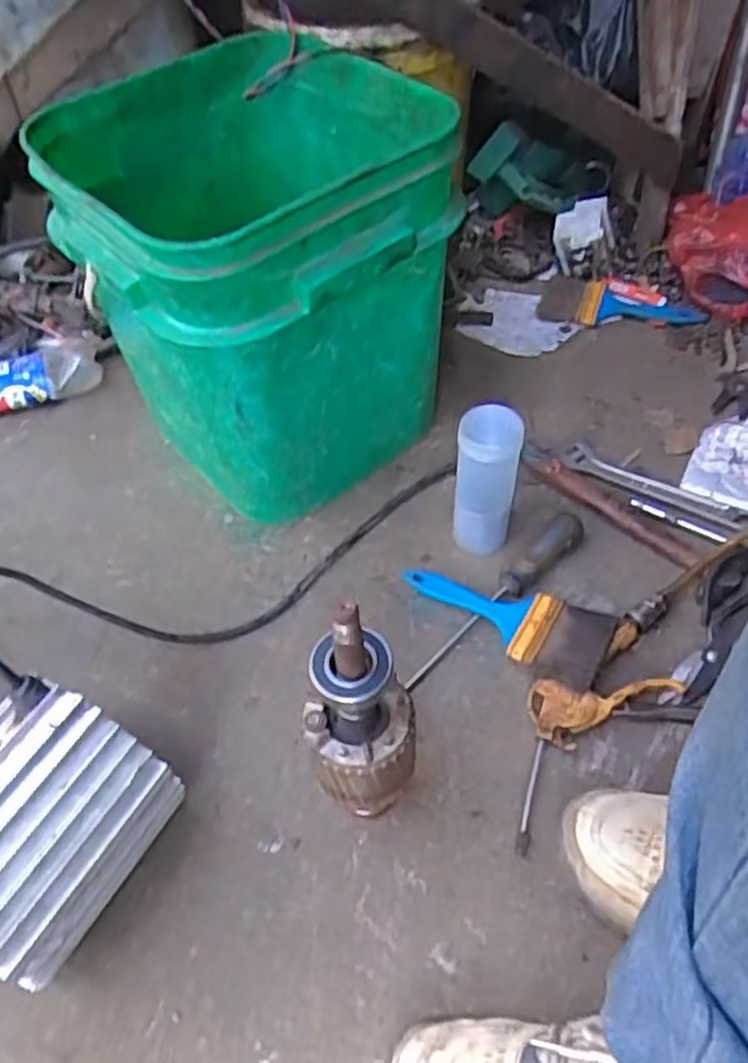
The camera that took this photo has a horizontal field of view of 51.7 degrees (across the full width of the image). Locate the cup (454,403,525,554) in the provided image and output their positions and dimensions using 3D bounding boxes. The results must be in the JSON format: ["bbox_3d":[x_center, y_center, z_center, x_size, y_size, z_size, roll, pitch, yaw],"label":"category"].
[{"bbox_3d":[0.107,-0.044,0.732,0.057,0.150,0.056,-36,57,-22],"label":"cup"}]

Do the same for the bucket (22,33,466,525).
[{"bbox_3d":[-0.103,-0.243,0.804,0.334,0.353,0.337,-34,57,-23],"label":"bucket"}]

